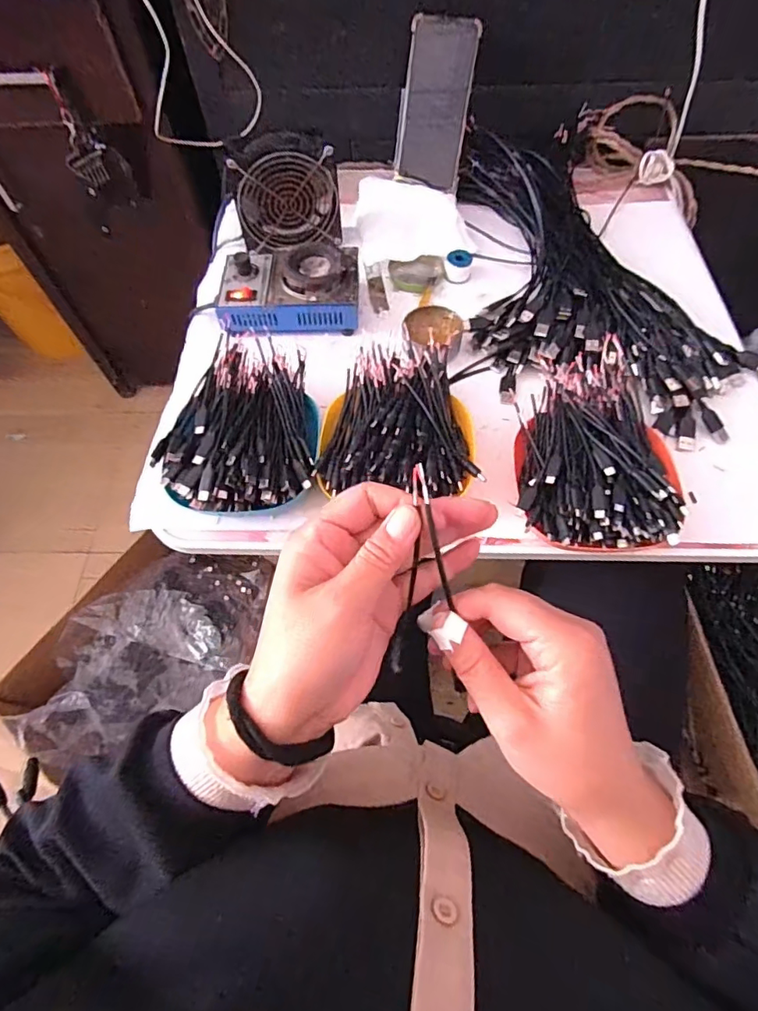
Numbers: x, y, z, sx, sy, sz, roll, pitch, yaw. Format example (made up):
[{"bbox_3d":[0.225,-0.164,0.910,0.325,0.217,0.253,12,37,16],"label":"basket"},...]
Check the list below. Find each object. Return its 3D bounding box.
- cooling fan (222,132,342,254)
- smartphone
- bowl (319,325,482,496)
[{"bbox_3d":[-0.108,-0.361,0.606,0.120,0.110,0.051,-12,63,-4],"label":"cooling fan"},{"bbox_3d":[0.071,-0.485,0.636,0.079,0.161,0.018,21,42,17],"label":"smartphone"},{"bbox_3d":[0.016,-0.073,0.482,0.133,0.055,0.166,0,62,2],"label":"bowl"}]

